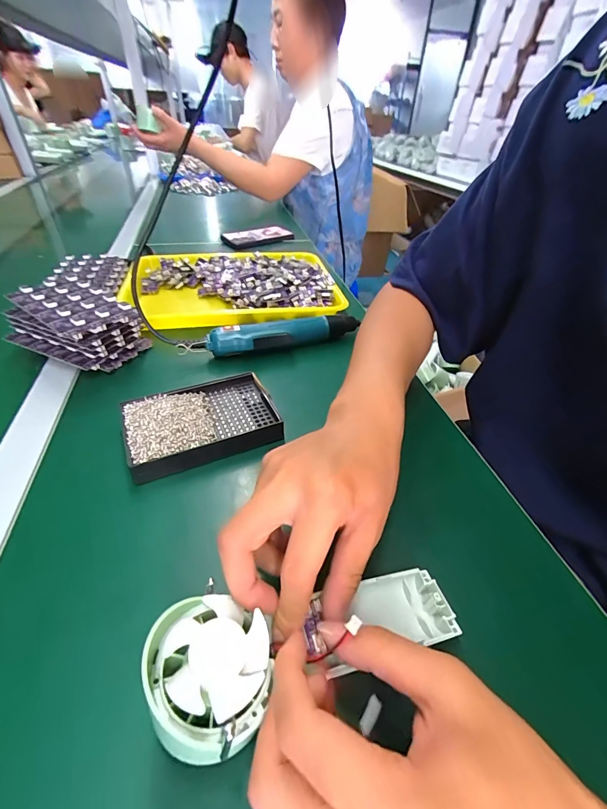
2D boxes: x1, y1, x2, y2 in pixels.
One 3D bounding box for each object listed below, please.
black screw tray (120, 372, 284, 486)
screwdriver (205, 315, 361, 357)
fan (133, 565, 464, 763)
[{"bbox_3d":[-0.099,0.017,0.346,0.136,0.026,0.091,-16,44,-21],"label":"black screw tray"},{"bbox_3d":[-0.020,-0.092,0.464,0.204,0.030,0.033,-12,43,-17],"label":"screwdriver"},{"bbox_3d":[0.007,0.126,0.197,0.174,0.030,0.059,4,36,-31],"label":"fan"}]

